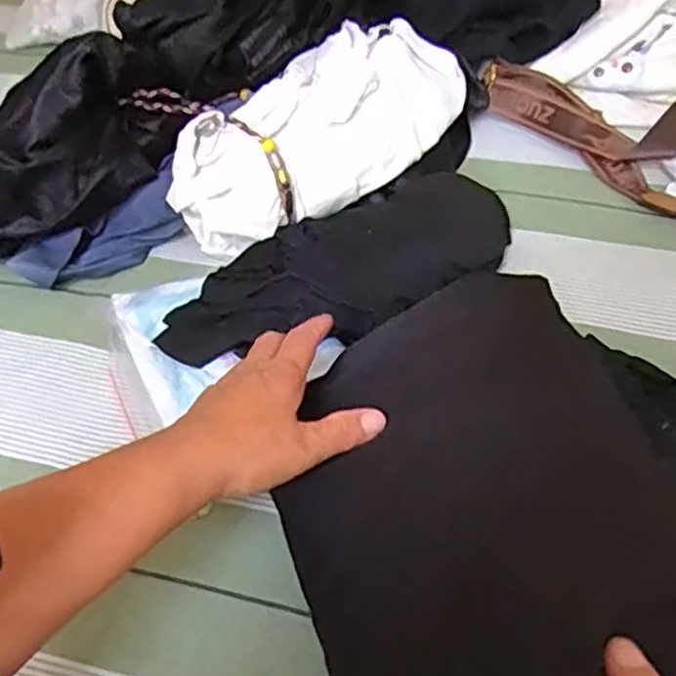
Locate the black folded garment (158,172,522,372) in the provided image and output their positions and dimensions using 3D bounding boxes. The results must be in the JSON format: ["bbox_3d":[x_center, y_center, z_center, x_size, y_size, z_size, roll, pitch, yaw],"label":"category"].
[{"bbox_3d":[0.012,-0.055,0.573,0.301,0.043,0.120,-25,48,-20],"label":"black folded garment"}]

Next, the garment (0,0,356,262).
[{"bbox_3d":[-0.187,-0.224,0.640,0.455,0.098,0.148,-37,48,2],"label":"garment"}]

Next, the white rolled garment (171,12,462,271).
[{"bbox_3d":[-0.002,-0.184,0.627,0.284,0.096,0.100,-36,52,-29],"label":"white rolled garment"}]

